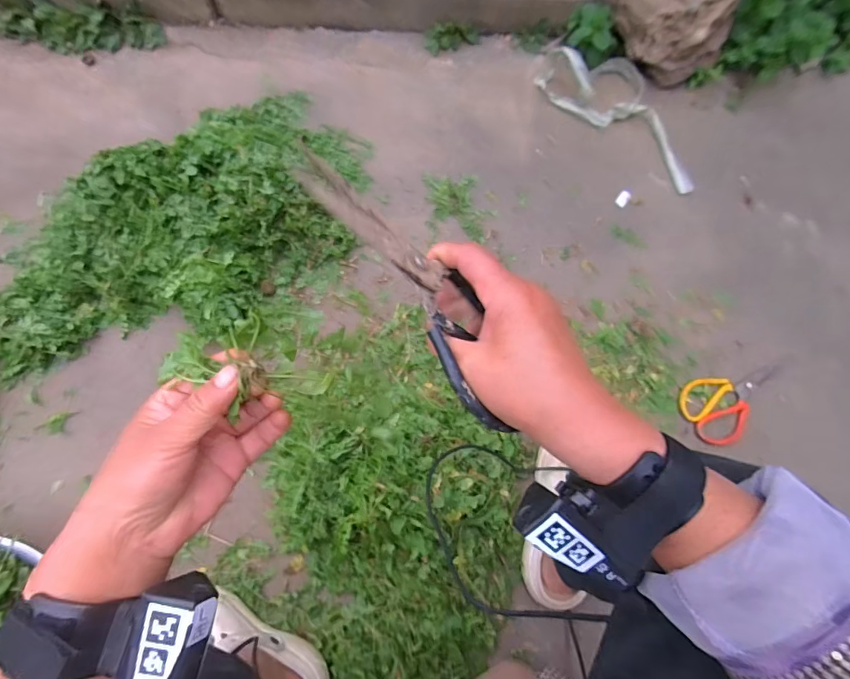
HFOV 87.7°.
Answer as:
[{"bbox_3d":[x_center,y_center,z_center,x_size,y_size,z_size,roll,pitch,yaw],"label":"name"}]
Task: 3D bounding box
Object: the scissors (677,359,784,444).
[{"bbox_3d":[0.514,0.100,0.720,0.192,0.011,0.103,-18,77,-4],"label":"scissors"}]

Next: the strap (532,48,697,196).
[{"bbox_3d":[0.385,-0.451,0.843,0.396,0.060,0.150,43,80,10],"label":"strap"}]

